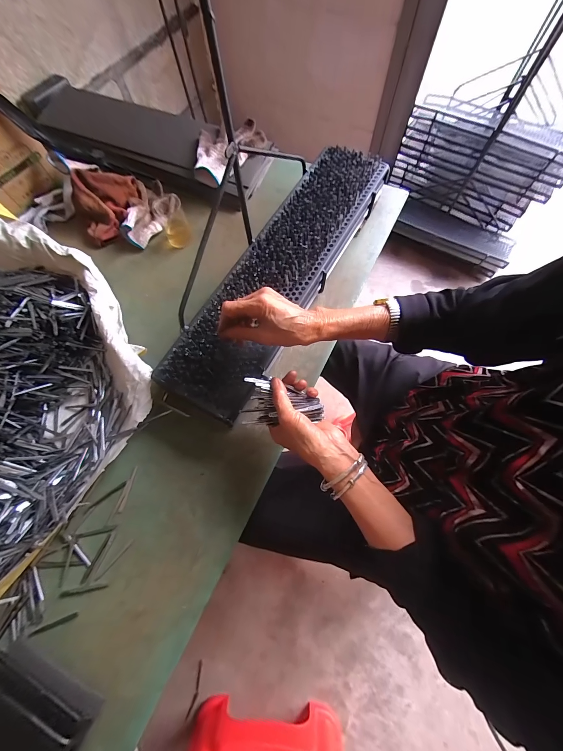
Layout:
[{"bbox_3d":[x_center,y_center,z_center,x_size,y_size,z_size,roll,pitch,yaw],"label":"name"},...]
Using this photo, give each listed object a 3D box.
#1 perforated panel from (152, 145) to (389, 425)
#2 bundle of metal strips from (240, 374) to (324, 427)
[{"bbox_3d":[0.007,-0.191,0.488,0.150,0.054,0.564,30,77,10],"label":"perforated panel"},{"bbox_3d":[0.002,0.038,0.375,0.108,0.025,0.065,8,70,9],"label":"bundle of metal strips"}]

